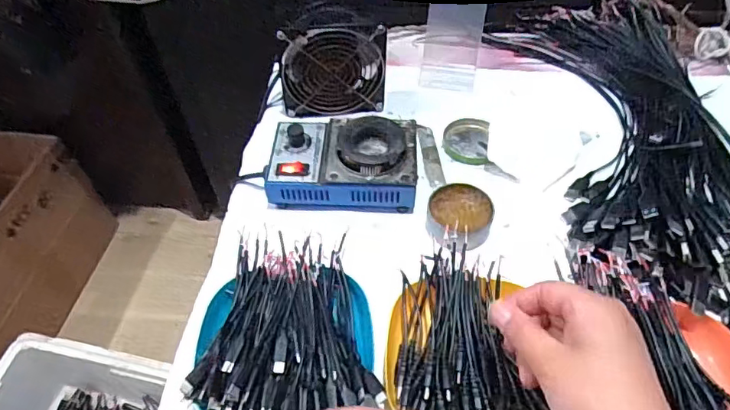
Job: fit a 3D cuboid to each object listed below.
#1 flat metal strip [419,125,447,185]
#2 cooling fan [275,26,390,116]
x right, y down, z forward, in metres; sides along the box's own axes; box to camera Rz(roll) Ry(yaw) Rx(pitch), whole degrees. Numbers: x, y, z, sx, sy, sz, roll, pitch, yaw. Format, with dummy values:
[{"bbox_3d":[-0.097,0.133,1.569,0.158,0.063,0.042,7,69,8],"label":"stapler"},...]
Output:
[{"bbox_3d":[0.074,-0.056,0.579,0.018,0.006,0.086,-6,52,-3],"label":"flat metal strip"},{"bbox_3d":[-0.034,-0.150,0.591,0.119,0.111,0.035,-5,52,-2],"label":"cooling fan"}]

